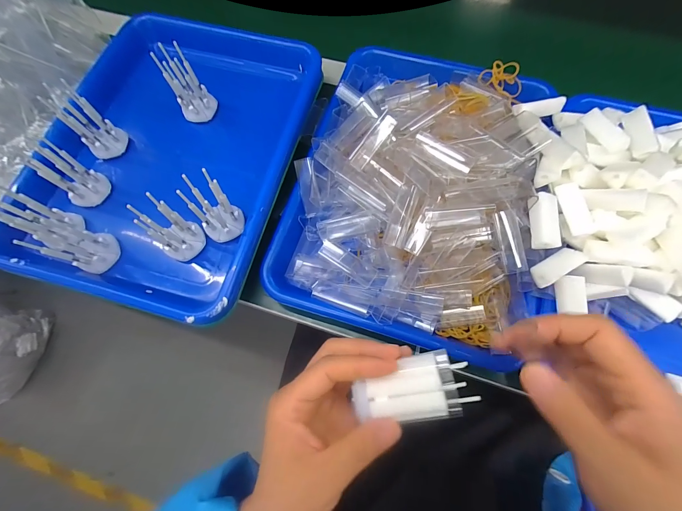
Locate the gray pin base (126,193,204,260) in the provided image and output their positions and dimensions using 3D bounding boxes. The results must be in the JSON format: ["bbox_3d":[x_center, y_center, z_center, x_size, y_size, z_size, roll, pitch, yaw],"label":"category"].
[{"bbox_3d":[-0.151,-0.022,0.273,0.028,0.076,0.036,38,75,14],"label":"gray pin base"}]

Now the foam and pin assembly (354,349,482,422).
[{"bbox_3d":[0.042,0.081,0.188,0.068,0.015,0.036,-9,70,-1],"label":"foam and pin assembly"}]

